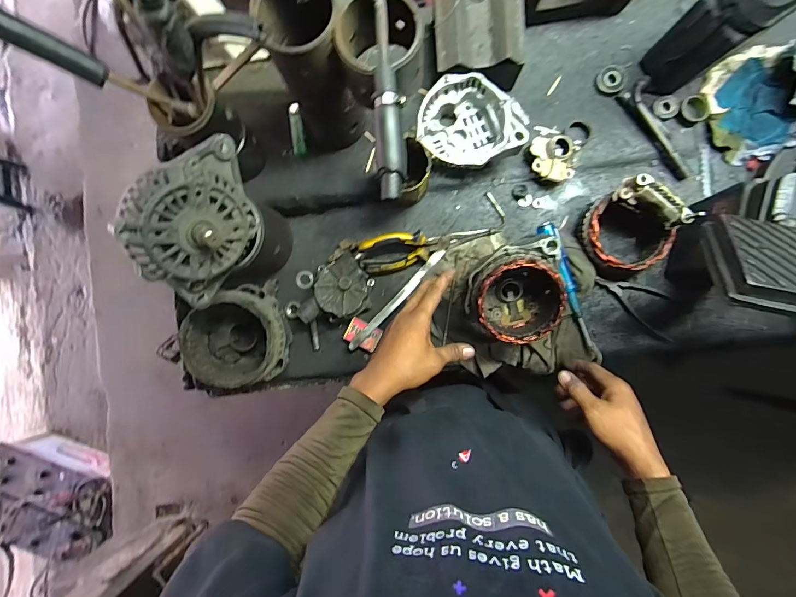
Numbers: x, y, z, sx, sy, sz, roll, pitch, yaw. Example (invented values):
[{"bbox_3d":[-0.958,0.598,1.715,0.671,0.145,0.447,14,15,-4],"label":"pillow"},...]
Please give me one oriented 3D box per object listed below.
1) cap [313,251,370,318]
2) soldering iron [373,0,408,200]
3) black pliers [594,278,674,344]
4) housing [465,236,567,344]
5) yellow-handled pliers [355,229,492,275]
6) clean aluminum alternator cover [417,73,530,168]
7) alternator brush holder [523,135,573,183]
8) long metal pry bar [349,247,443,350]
[{"bbox_3d":[-0.084,-0.022,0.584,0.081,0.060,0.095,-19,88,3],"label":"cap"},{"bbox_3d":[-0.012,-0.235,0.362,0.027,0.024,0.273,-3,89,4],"label":"soldering iron"},{"bbox_3d":[0.353,0.010,0.564,0.120,0.019,0.064,23,91,4],"label":"black pliers"},{"bbox_3d":[0.158,-0.011,0.523,0.124,0.095,0.132,-7,101,8],"label":"housing"},{"bbox_3d":[0.038,-0.076,0.581,0.197,0.037,0.057,-7,89,4],"label":"yellow-handled pliers"},{"bbox_3d":[0.110,-0.250,0.557,0.155,0.079,0.124,5,90,4],"label":"clean aluminum alternator cover"},{"bbox_3d":[0.229,-0.207,0.572,0.064,0.033,0.066,0,89,4],"label":"alternator brush holder"},{"bbox_3d":[-0.001,0.002,0.596,0.019,0.021,0.210,42,86,3],"label":"long metal pry bar"}]

